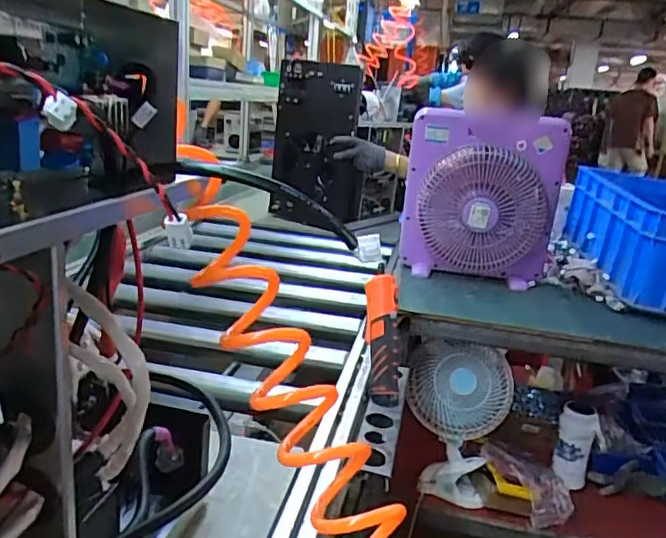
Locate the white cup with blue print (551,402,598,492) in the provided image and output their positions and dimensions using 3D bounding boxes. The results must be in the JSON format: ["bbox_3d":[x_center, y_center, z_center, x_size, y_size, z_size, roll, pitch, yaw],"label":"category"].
[{"bbox_3d":[0.512,0.388,1.258,0.074,0.167,0.057,17,20,36],"label":"white cup with blue print"}]

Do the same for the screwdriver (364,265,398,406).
[{"bbox_3d":[0.074,0.108,0.874,0.050,0.180,0.043,-1,-8,1],"label":"screwdriver"}]

